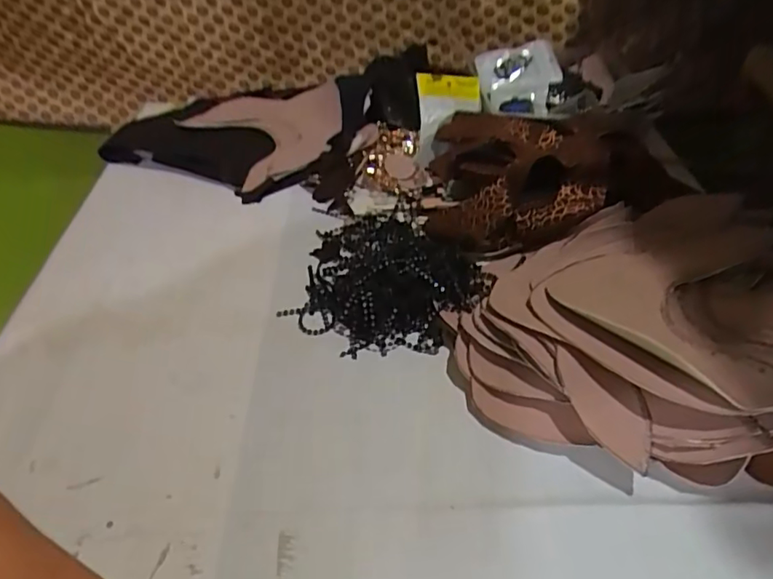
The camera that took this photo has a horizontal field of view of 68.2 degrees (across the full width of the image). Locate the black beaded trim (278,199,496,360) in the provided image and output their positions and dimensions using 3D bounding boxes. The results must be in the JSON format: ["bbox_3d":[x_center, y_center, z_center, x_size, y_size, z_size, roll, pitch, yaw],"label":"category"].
[{"bbox_3d":[-0.005,-0.017,0.514,0.163,0.040,0.179,-1,42,1],"label":"black beaded trim"}]

